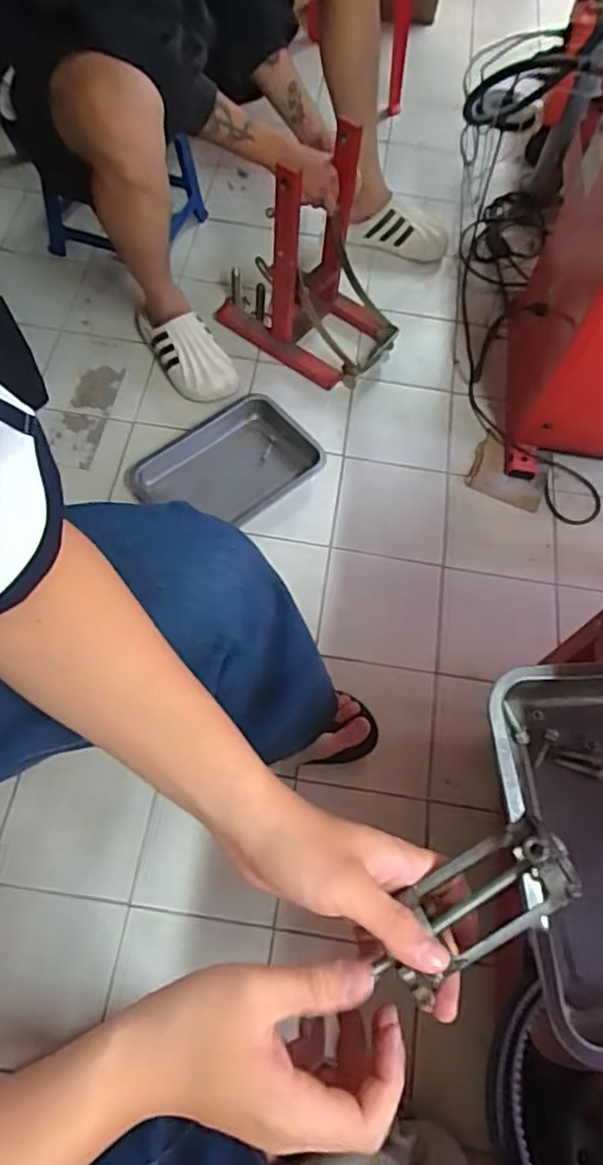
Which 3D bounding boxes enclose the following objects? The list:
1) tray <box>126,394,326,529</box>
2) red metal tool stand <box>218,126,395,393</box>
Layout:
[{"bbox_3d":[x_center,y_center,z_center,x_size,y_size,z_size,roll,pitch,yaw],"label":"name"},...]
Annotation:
[{"bbox_3d":[-0.133,-0.204,1.165,0.313,0.041,0.208,-34,71,-18],"label":"tray"},{"bbox_3d":[0.024,-0.580,1.175,0.322,0.366,0.198,28,66,9],"label":"red metal tool stand"}]

